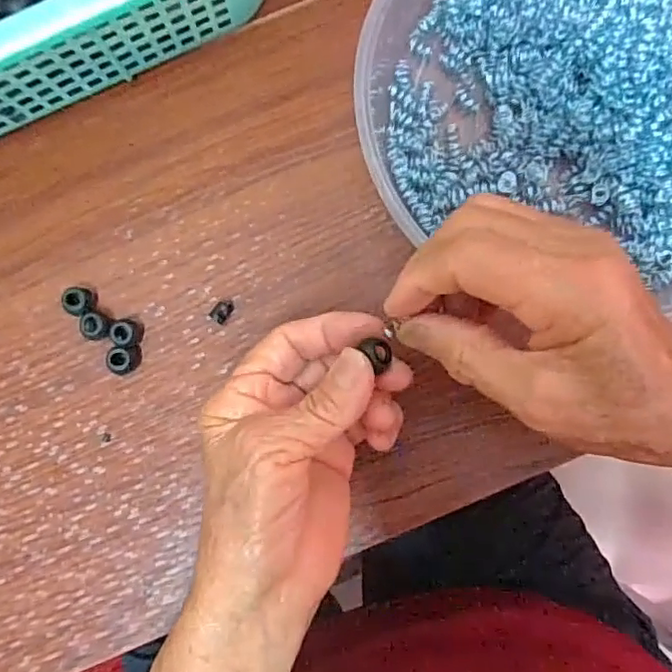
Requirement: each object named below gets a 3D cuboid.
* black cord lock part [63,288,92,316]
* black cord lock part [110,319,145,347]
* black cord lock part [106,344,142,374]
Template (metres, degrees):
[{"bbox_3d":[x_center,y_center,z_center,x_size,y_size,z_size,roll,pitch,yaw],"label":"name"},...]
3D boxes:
[{"bbox_3d":[-0.136,-0.018,0.322,0.014,0.015,0.014,10,84,2],"label":"black cord lock part"},{"bbox_3d":[-0.110,-0.002,0.320,0.013,0.012,0.015,22,85,3],"label":"black cord lock part"},{"bbox_3d":[-0.111,0.012,0.317,0.015,0.012,0.014,0,85,2],"label":"black cord lock part"}]

